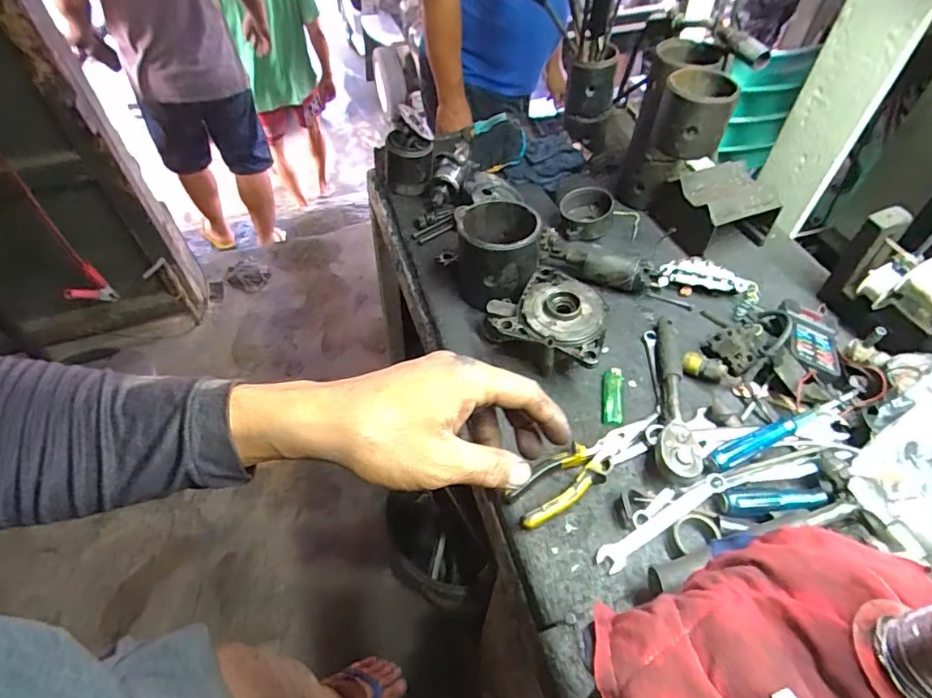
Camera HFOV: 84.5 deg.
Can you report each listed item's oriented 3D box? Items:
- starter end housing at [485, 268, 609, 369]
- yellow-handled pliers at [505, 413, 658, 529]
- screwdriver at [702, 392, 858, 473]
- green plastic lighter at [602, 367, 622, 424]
[{"bbox_3d":[0.103,-0.038,0.642,0.148,0.072,0.120,20,54,15],"label":"starter end housing"},{"bbox_3d":[0.127,0.122,0.554,0.190,0.026,0.051,-32,58,-20],"label":"yellow-handled pliers"},{"bbox_3d":[0.340,0.088,0.552,0.194,0.026,0.019,-20,54,-16],"label":"screwdriver"},{"bbox_3d":[0.176,0.056,0.617,0.022,0.009,0.076,8,51,6],"label":"green plastic lighter"}]

